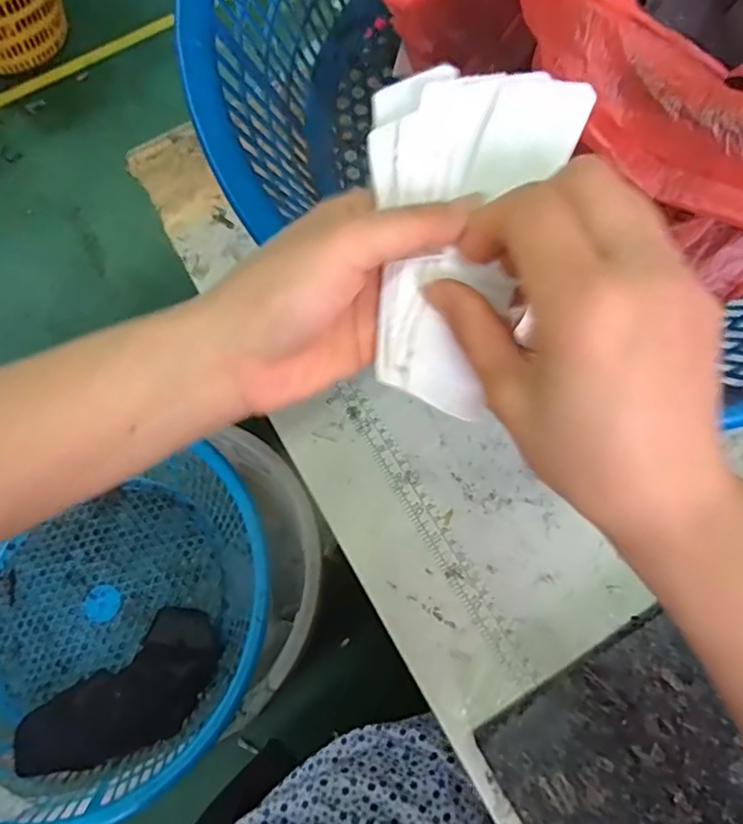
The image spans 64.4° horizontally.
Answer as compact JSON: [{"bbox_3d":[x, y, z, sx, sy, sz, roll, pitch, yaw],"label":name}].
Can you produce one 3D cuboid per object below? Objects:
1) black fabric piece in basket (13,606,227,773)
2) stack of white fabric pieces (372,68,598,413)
[{"bbox_3d":[-0.338,0.400,0.806,0.288,0.057,0.142,-36,70,-11],"label":"black fabric piece in basket"},{"bbox_3d":[0.031,-0.070,0.246,0.079,0.016,0.131,16,104,10],"label":"stack of white fabric pieces"}]

